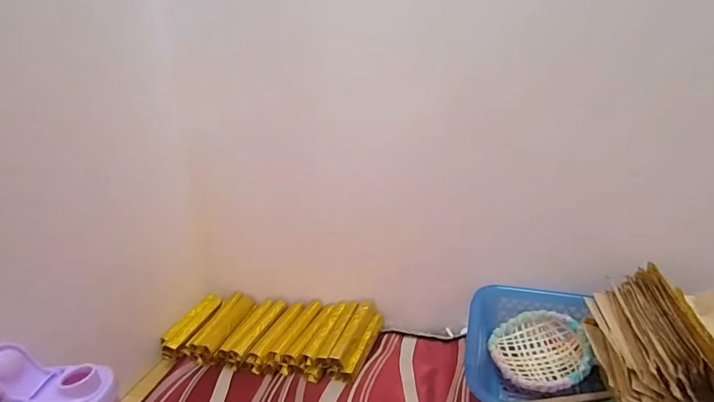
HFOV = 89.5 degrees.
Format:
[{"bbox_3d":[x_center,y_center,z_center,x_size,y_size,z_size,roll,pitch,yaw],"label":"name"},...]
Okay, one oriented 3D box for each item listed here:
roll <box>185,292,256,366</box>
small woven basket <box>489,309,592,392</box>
[{"bbox_3d":[-0.242,0.230,0.667,0.064,0.046,0.138,1,21,22],"label":"roll"},{"bbox_3d":[0.260,0.218,0.523,0.134,0.045,0.133,-9,29,31],"label":"small woven basket"}]

